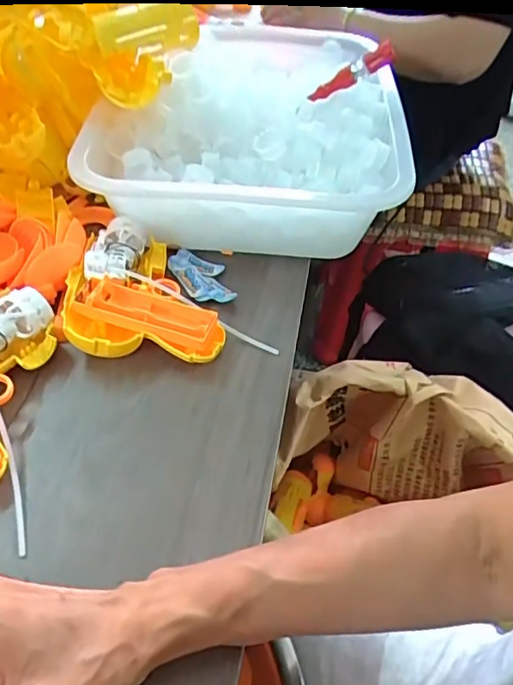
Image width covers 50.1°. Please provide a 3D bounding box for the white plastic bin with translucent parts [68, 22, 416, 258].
[{"bbox_3d":[-0.002,-0.220,0.576,0.298,0.087,0.314,6,48,2],"label":"white plastic bin with translucent parts"}]

